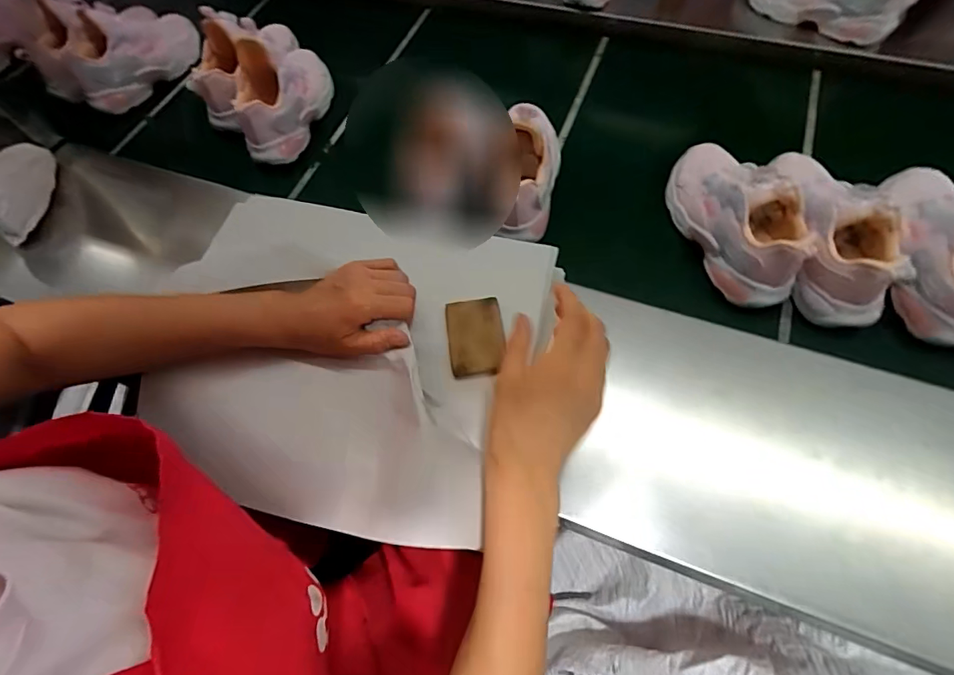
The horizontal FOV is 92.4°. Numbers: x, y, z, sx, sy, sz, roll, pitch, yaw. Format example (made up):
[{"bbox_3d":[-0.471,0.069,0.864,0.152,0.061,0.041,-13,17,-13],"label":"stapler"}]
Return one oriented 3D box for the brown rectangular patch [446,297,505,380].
[{"bbox_3d":[-0.001,-0.002,0.417,0.050,0.015,0.073,-6,65,0],"label":"brown rectangular patch"}]

